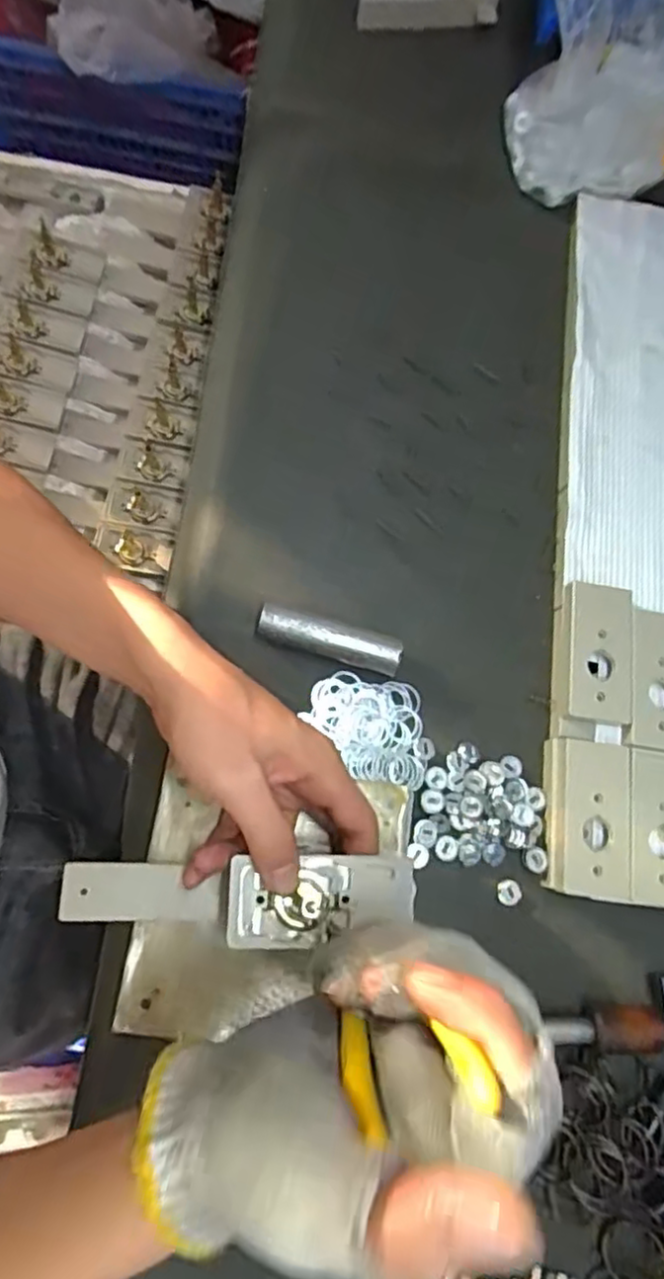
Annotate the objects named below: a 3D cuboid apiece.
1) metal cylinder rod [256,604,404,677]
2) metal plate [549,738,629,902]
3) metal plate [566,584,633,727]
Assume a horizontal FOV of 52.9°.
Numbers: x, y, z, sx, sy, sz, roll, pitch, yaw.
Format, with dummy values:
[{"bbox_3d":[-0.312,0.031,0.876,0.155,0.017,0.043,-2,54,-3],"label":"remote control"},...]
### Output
[{"bbox_3d":[-0.001,0.000,0.433,0.092,0.029,0.023,17,73,3],"label":"metal cylinder rod"},{"bbox_3d":[0.162,0.110,0.415,0.044,0.010,0.092,7,73,0],"label":"metal plate"},{"bbox_3d":[0.177,0.007,0.437,0.039,0.013,0.089,8,73,0],"label":"metal plate"}]

